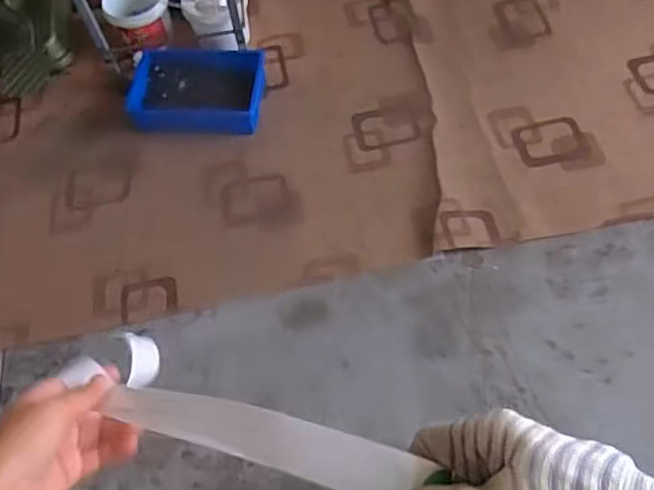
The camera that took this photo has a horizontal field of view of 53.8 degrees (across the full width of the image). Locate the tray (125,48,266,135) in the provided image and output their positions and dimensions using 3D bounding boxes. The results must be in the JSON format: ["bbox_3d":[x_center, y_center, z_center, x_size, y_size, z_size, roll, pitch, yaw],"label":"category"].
[{"bbox_3d":[-0.365,-0.426,1.785,0.378,0.091,0.246,8,63,8],"label":"tray"}]

